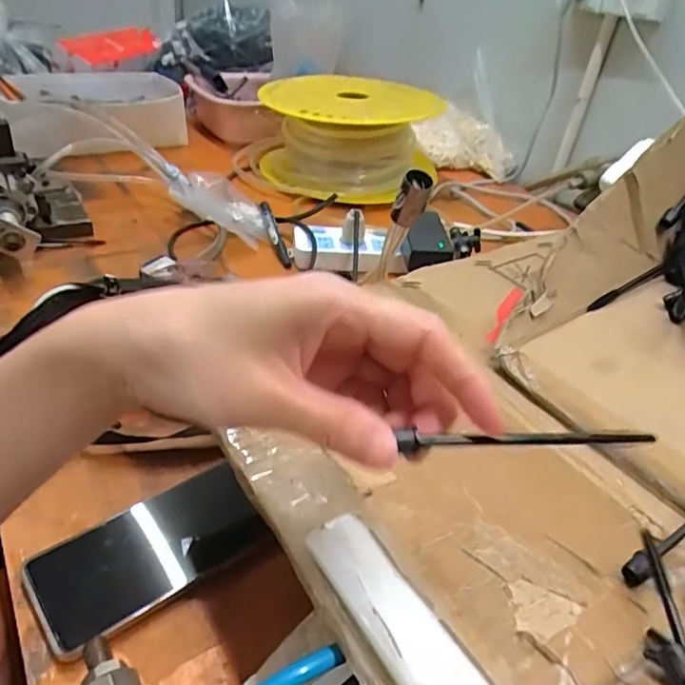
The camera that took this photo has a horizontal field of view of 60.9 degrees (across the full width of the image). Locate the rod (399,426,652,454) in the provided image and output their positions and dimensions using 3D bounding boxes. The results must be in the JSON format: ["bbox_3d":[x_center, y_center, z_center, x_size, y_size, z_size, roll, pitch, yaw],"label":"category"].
[{"bbox_3d":[0.065,0.034,0.204,0.095,0.006,0.005,1,34,-10],"label":"rod"}]

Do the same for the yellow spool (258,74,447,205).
[{"bbox_3d":[0.007,-0.327,0.924,0.257,0.142,0.218,-3,35,-15],"label":"yellow spool"}]

